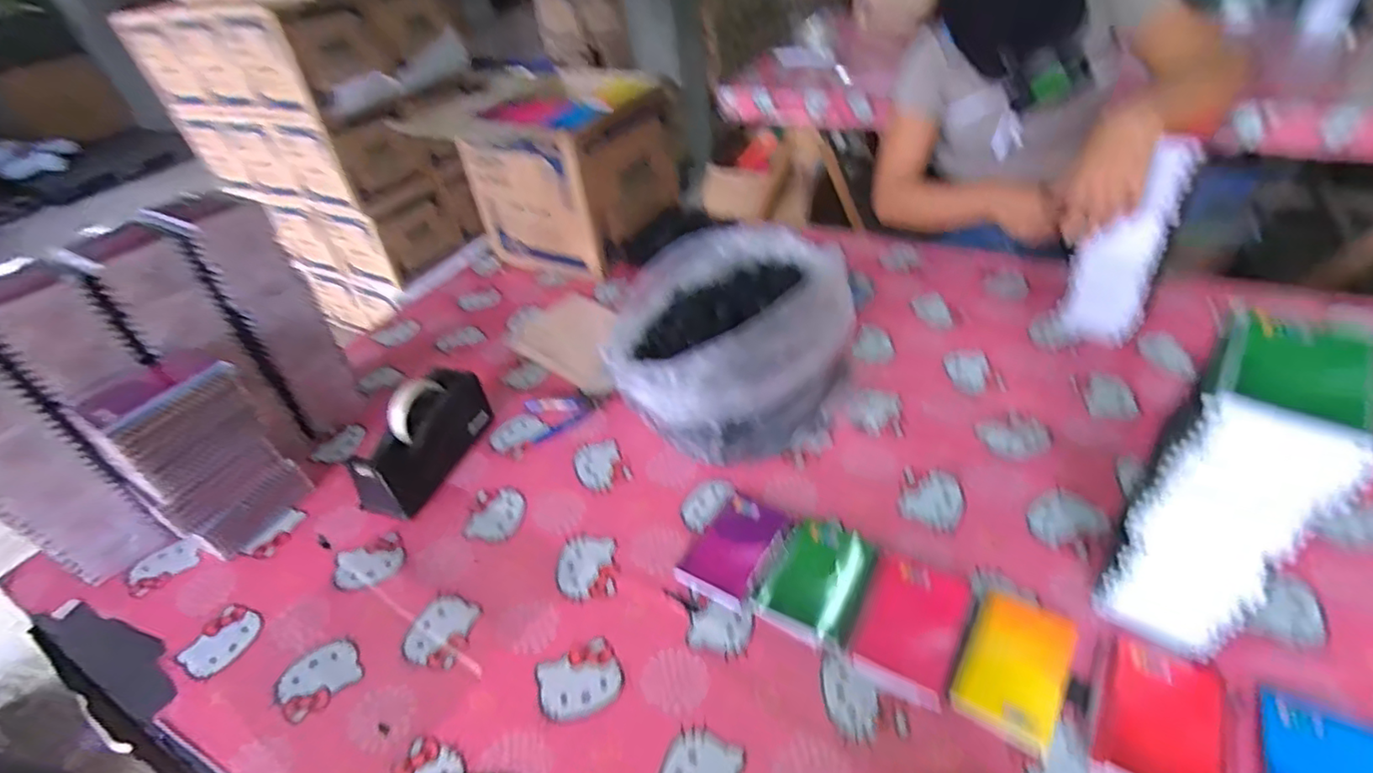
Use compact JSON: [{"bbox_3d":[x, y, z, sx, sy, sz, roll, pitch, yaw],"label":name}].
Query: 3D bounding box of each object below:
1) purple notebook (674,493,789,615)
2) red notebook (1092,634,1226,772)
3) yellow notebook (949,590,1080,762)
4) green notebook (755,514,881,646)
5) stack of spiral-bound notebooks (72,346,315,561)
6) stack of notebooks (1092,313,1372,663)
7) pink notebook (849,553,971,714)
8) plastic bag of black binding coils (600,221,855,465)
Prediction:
[{"bbox_3d":[0.053,0.182,0.707,0.083,0.009,0.130,20,47,29],"label":"purple notebook"},{"bbox_3d":[0.397,0.285,0.525,0.085,0.013,0.142,16,45,26],"label":"red notebook"},{"bbox_3d":[0.302,0.254,0.574,0.081,0.013,0.137,20,47,30],"label":"yellow notebook"},{"bbox_3d":[0.142,0.204,0.664,0.097,0.016,0.133,18,46,28],"label":"green notebook"},{"bbox_3d":[-0.587,0.081,0.768,0.114,0.218,0.149,20,47,29],"label":"stack of spiral-bound notebooks"},{"bbox_3d":[0.448,0.096,0.533,0.102,0.291,0.131,22,48,32],"label":"stack of notebooks"},{"bbox_3d":[0.220,0.233,0.615,0.085,0.018,0.141,15,45,25],"label":"pink notebook"},{"bbox_3d":[0.054,-0.081,0.893,0.311,0.180,0.356,-10,39,-2],"label":"plastic bag of black binding coils"}]

